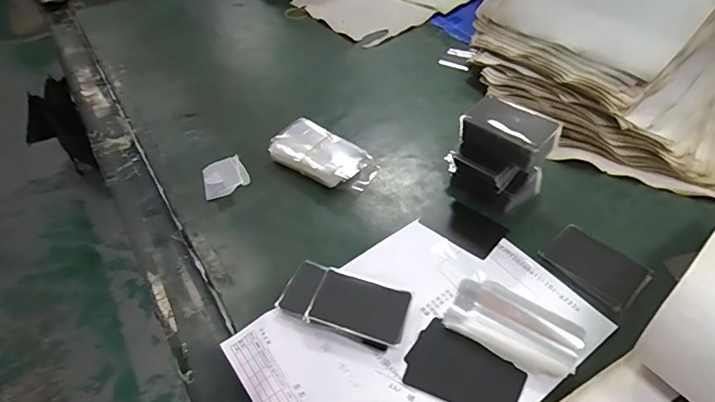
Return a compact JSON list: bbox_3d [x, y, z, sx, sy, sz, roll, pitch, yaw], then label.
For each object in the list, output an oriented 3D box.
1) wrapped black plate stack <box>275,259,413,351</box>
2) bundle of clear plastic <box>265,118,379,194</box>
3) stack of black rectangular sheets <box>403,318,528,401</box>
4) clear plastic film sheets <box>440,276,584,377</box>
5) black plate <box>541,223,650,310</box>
[{"bbox_3d":[-0.012,0.096,0.443,0.120,0.021,0.061,13,49,17],"label":"wrapped black plate stack"},{"bbox_3d":[-0.044,-0.057,0.577,0.128,0.033,0.069,31,56,30],"label":"bundle of clear plastic"},{"bbox_3d":[0.091,0.149,0.400,0.094,0.005,0.062,25,53,26],"label":"stack of black rectangular sheets"},{"bbox_3d":[0.142,0.112,0.423,0.113,0.011,0.067,23,52,24],"label":"clear plastic film sheets"},{"bbox_3d":[0.241,0.064,0.471,0.066,0.006,0.089,-35,53,-25],"label":"black plate"}]

